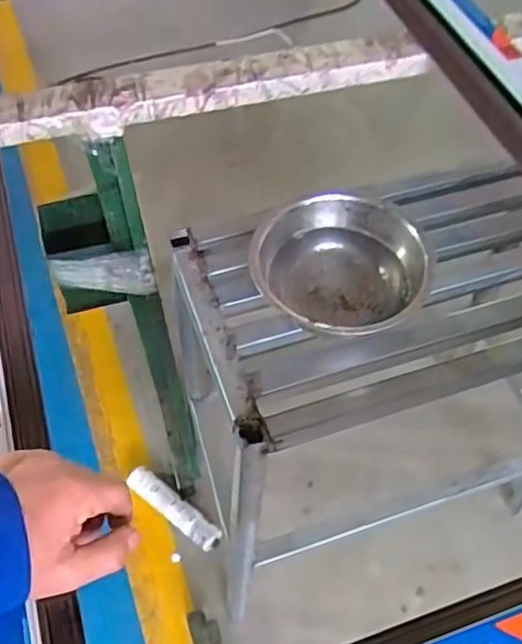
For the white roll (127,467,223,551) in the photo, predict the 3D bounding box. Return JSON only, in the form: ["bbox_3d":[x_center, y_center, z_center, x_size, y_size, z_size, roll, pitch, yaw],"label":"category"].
[{"bbox_3d":[-0.173,0.369,1.297,0.222,0.062,0.049,34,62,20],"label":"white roll"}]

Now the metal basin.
[{"bbox_3d":[0.084,-0.057,0.747,0.180,0.072,0.181,0,56,0],"label":"metal basin"}]

